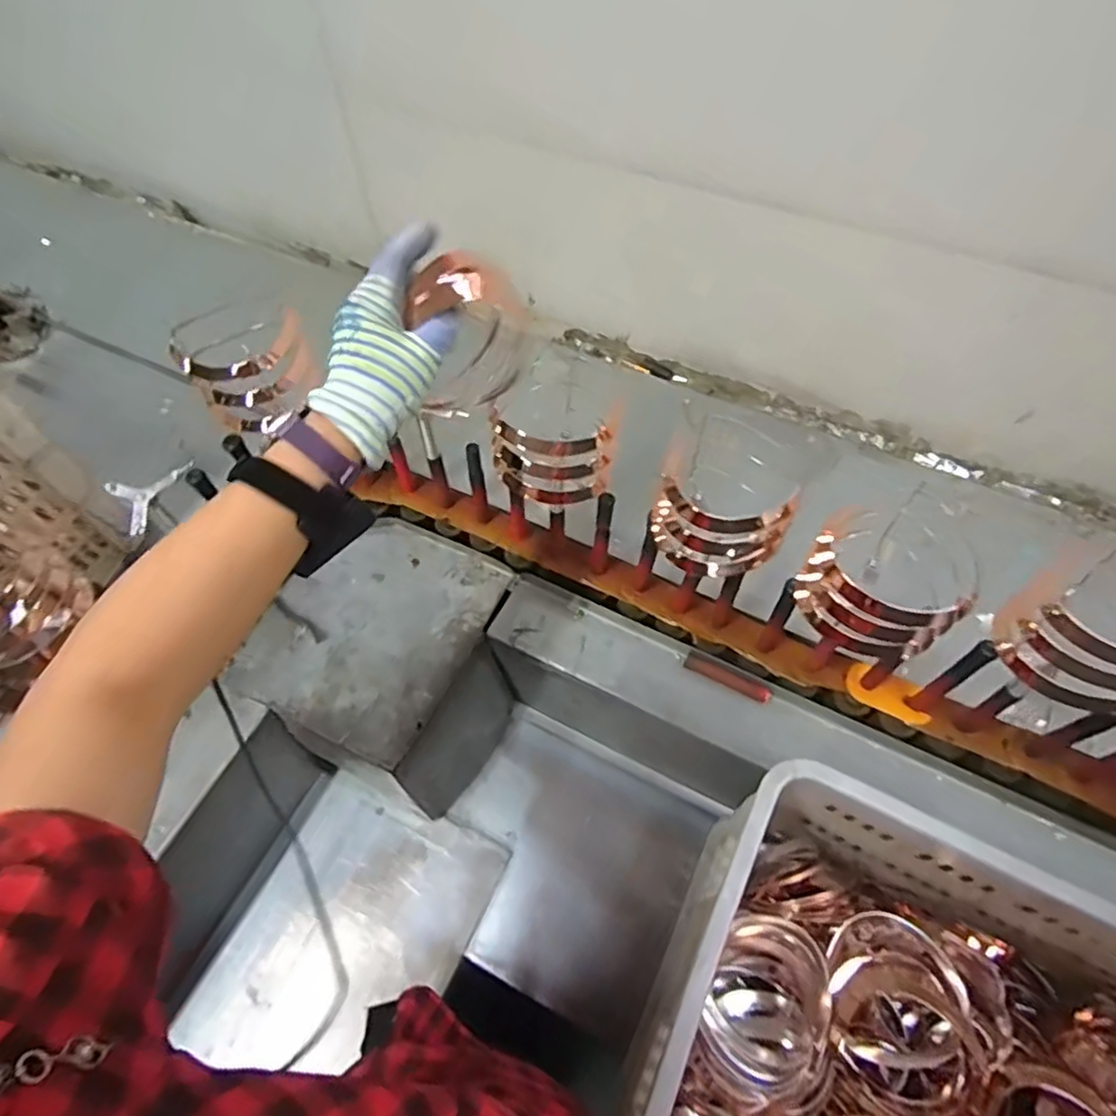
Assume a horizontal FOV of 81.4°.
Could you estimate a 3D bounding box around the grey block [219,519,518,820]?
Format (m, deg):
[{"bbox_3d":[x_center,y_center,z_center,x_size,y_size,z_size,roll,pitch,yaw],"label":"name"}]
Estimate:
[{"bbox_3d":[-0.194,0.131,0.810,0.249,0.189,0.263,20,56,16],"label":"grey block"}]

